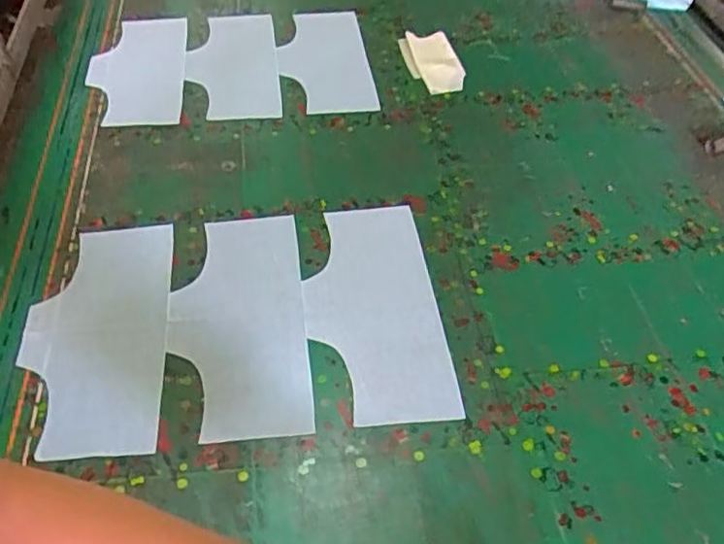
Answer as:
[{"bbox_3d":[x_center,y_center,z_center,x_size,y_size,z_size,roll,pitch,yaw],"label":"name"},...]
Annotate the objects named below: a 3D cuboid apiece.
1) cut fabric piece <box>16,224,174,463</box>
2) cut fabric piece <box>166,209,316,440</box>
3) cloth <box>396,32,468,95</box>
[{"bbox_3d":[-0.293,0.064,0.732,0.152,0.008,0.312,-8,46,-2],"label":"cut fabric piece"},{"bbox_3d":[-0.140,0.049,0.743,0.146,0.006,0.304,-4,47,-7],"label":"cut fabric piece"},{"bbox_3d":[0.123,-0.350,1.114,0.085,0.029,0.155,-10,50,-13],"label":"cloth"}]

